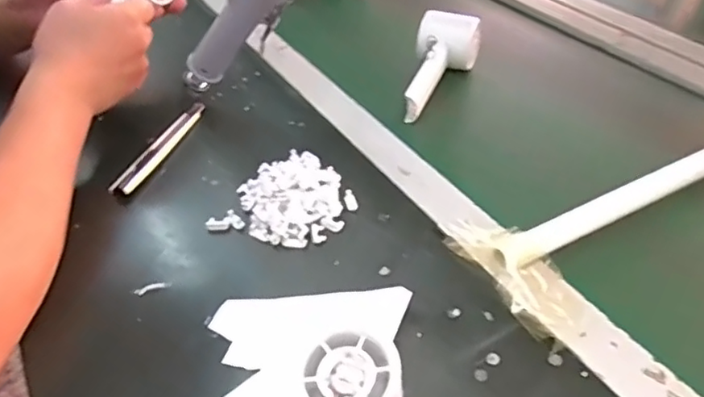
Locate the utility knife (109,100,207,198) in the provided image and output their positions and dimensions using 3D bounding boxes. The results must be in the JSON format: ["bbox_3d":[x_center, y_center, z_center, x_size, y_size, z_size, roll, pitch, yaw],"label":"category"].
[{"bbox_3d":[-0.176,-0.049,0.568,0.017,0.014,0.133,12,42,18],"label":"utility knife"}]

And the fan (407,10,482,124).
[{"bbox_3d":[0.082,-0.135,0.640,0.057,0.050,0.145,18,58,24],"label":"fan"}]

